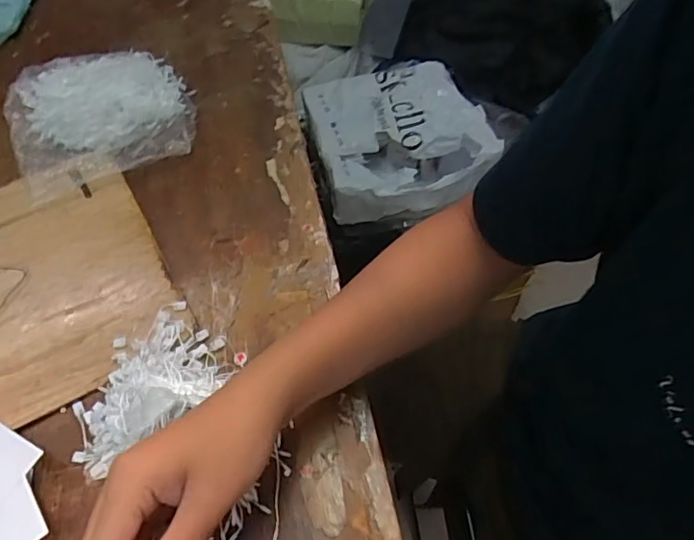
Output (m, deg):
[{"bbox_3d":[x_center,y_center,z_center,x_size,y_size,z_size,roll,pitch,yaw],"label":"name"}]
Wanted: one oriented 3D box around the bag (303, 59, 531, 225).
[{"bbox_3d":[0.100,-0.232,0.932,0.294,0.095,0.291,-11,57,-5],"label":"bag"}]

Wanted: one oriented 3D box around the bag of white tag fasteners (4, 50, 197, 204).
[{"bbox_3d":[-0.249,-0.161,0.547,0.171,0.038,0.169,-21,58,-11],"label":"bag of white tag fasteners"}]

